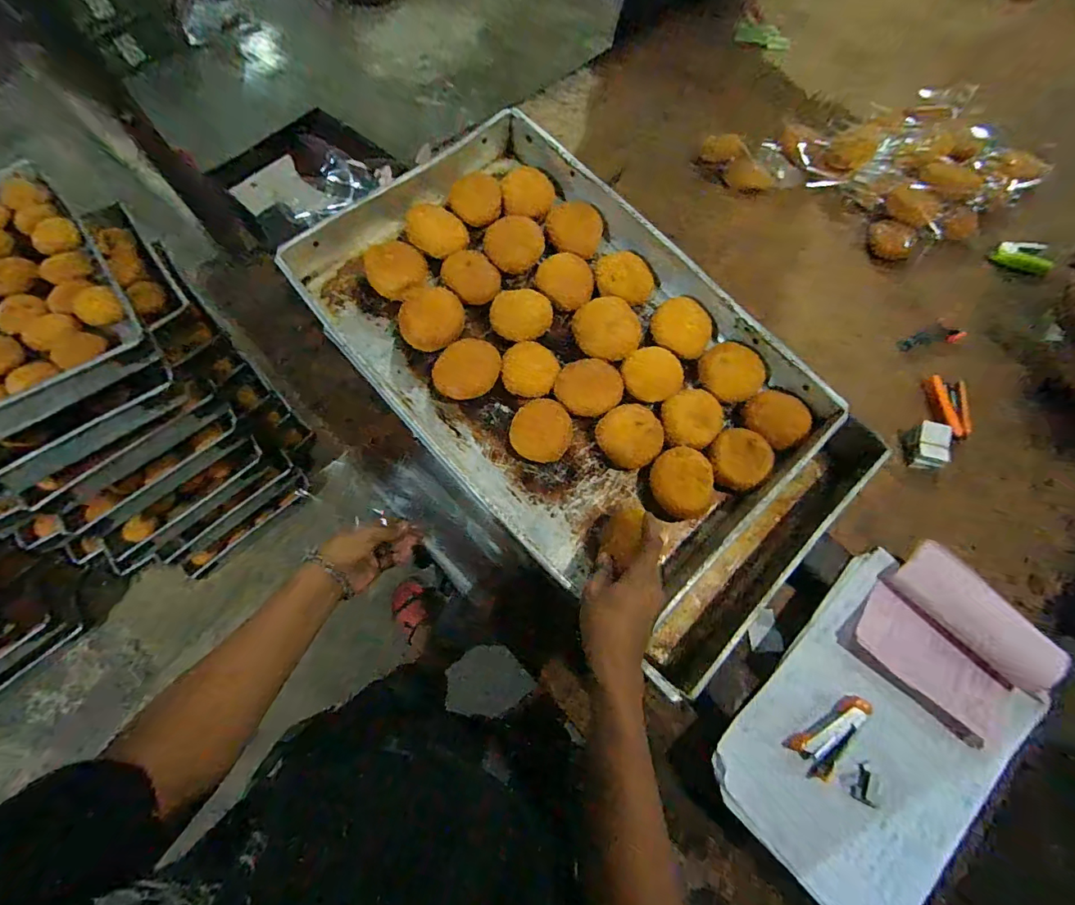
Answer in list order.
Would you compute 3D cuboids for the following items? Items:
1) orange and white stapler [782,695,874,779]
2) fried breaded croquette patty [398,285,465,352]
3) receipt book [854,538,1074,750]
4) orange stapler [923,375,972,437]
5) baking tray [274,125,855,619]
[{"bbox_3d":[0.314,0.298,0.486,0.094,0.013,0.043,-31,71,-11],"label":"orange and white stapler"},{"bbox_3d":[-0.137,-0.172,0.595,0.080,0.030,0.073,-22,69,-8],"label":"fried breaded croquette patty"},{"bbox_3d":[0.456,0.210,0.513,0.152,0.027,0.161,-45,70,3],"label":"receipt book"},{"bbox_3d":[0.597,-0.067,0.673,0.053,0.021,0.095,16,69,7],"label":"orange stapler"},{"bbox_3d":[0.028,-0.146,0.586,0.408,0.086,0.628,-42,81,-10],"label":"baking tray"}]

